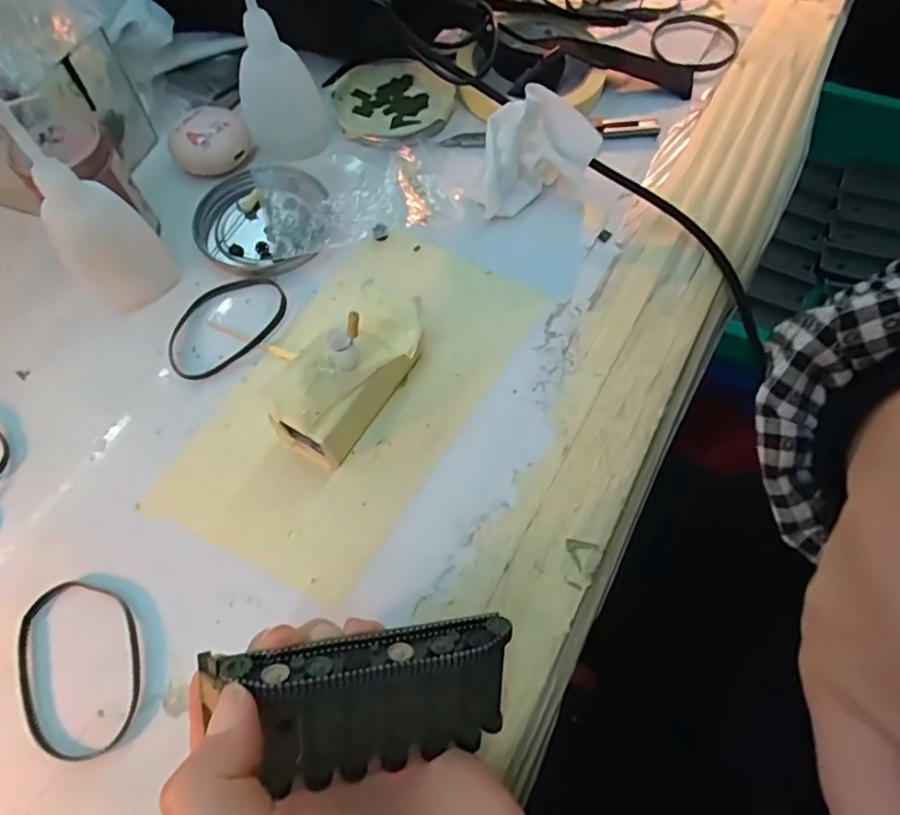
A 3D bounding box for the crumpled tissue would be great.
[{"bbox_3d":[0.046,-0.147,0.320,0.067,0.045,0.044,-21,65,-9],"label":"crumpled tissue"}]

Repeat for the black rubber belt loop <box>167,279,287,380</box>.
[{"bbox_3d":[-0.122,-0.047,0.298,0.070,0.004,0.049,-37,69,-16],"label":"black rubber belt loop"}]

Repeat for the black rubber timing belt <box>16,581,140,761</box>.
[{"bbox_3d":[-0.152,0.105,0.224,0.045,0.004,0.069,-21,65,-9],"label":"black rubber timing belt"}]

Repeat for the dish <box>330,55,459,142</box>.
[{"bbox_3d":[-0.037,-0.204,0.370,0.079,0.014,0.075,-1,66,3],"label":"dish"}]

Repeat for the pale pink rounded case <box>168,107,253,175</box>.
[{"bbox_3d":[-0.149,-0.165,0.344,0.047,0.019,0.035,-25,66,-11],"label":"pale pink rounded case"}]

